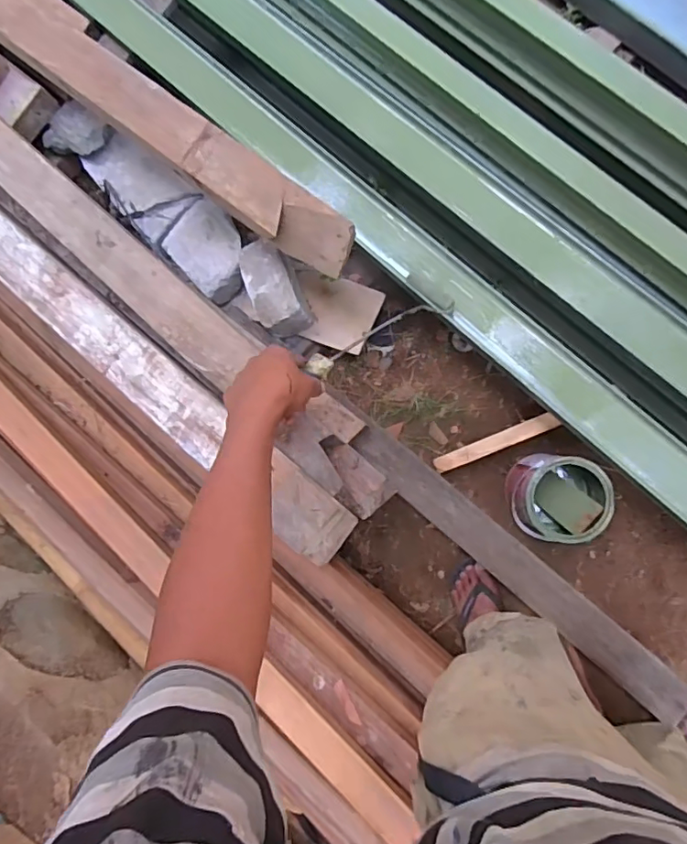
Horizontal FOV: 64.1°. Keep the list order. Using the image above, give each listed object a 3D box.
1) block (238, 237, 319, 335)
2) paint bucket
[{"bbox_3d":[-0.157,-0.301,1.238,0.114,0.099,0.213,-24,80,9],"label":"block"},{"bbox_3d":[0.441,0.153,1.144,0.168,0.192,0.161,0,87,7],"label":"paint bucket"}]

